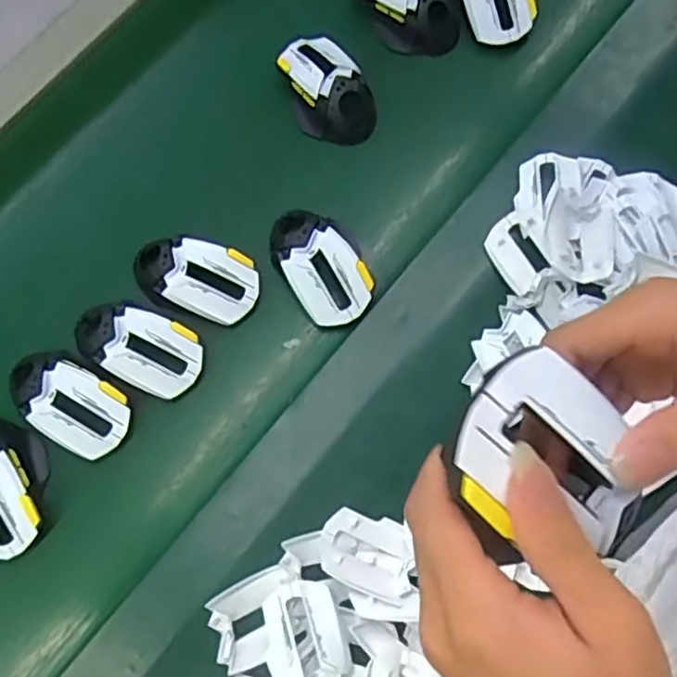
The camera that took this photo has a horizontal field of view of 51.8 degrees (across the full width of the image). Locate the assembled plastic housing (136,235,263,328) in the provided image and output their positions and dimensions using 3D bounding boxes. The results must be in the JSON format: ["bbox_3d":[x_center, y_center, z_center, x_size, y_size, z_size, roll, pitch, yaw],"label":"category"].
[{"bbox_3d":[-0.128,-0.055,0.622,0.114,0.036,0.062,18,75,9],"label":"assembled plastic housing"}]

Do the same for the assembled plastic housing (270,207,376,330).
[{"bbox_3d":[-0.014,-0.067,0.621,0.070,0.037,0.113,-29,74,-5],"label":"assembled plastic housing"}]

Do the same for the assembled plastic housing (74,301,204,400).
[{"bbox_3d":[-0.175,0.006,0.603,0.116,0.033,0.062,22,76,10],"label":"assembled plastic housing"}]

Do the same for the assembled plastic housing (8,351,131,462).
[{"bbox_3d":[-0.228,0.054,0.591,0.107,0.030,0.063,31,78,12],"label":"assembled plastic housing"}]

